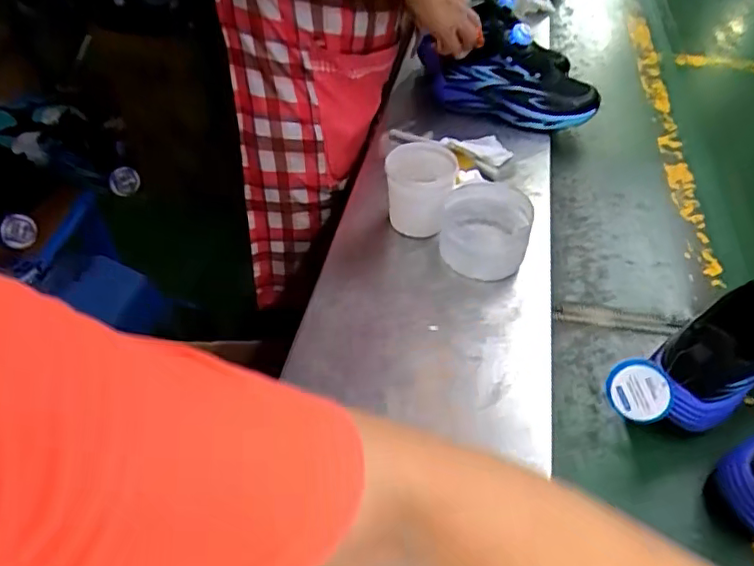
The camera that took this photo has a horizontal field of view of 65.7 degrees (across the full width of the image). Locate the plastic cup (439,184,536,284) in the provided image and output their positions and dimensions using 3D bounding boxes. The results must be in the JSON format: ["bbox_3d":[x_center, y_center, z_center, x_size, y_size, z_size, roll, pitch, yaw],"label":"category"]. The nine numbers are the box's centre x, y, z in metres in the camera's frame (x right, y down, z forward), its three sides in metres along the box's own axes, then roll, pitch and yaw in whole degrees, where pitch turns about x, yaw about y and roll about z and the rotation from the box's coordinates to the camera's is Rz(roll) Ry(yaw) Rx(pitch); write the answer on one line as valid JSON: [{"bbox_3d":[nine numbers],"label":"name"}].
[{"bbox_3d":[0.114,-0.052,0.624,0.083,0.079,0.082,0,45,0],"label":"plastic cup"}]

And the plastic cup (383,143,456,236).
[{"bbox_3d":[0.048,-0.112,0.661,0.073,0.082,0.077,0,45,0],"label":"plastic cup"}]

